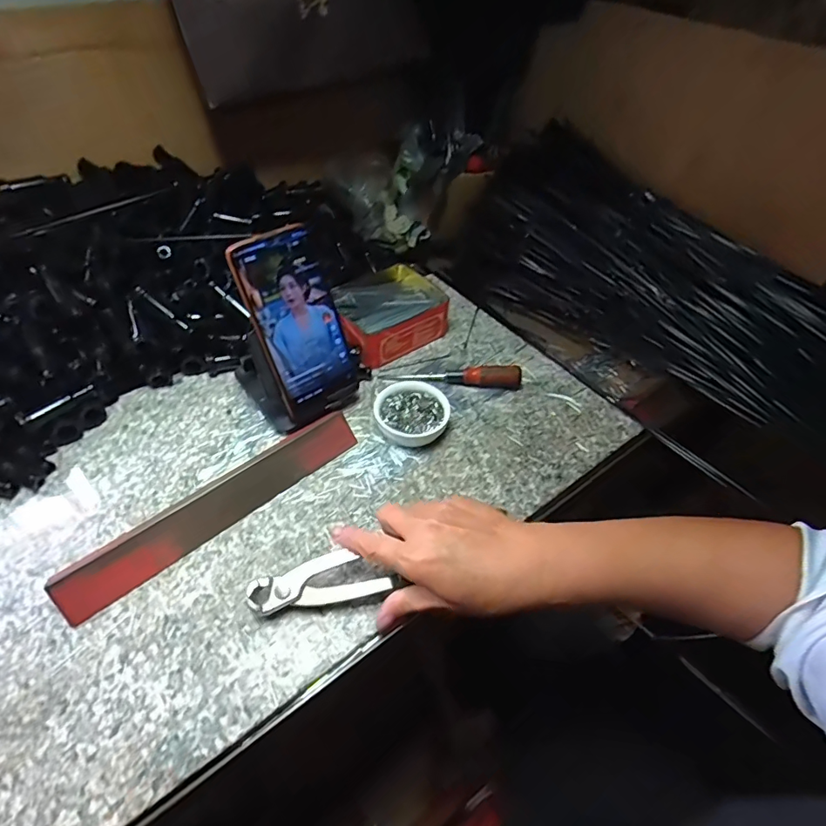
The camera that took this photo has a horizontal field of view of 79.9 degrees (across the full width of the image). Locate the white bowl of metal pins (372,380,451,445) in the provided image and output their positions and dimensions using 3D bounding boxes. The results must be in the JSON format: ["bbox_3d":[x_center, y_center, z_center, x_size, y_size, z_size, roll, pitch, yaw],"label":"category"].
[{"bbox_3d":[-0.002,0.003,0.488,0.070,0.028,0.070,1,48,-2],"label":"white bowl of metal pins"}]

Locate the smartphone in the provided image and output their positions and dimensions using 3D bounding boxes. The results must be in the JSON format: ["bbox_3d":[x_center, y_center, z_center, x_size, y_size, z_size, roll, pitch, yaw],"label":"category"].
[{"bbox_3d":[-0.102,-0.079,0.448,0.077,0.164,0.009,-31,32,-27],"label":"smartphone"}]

